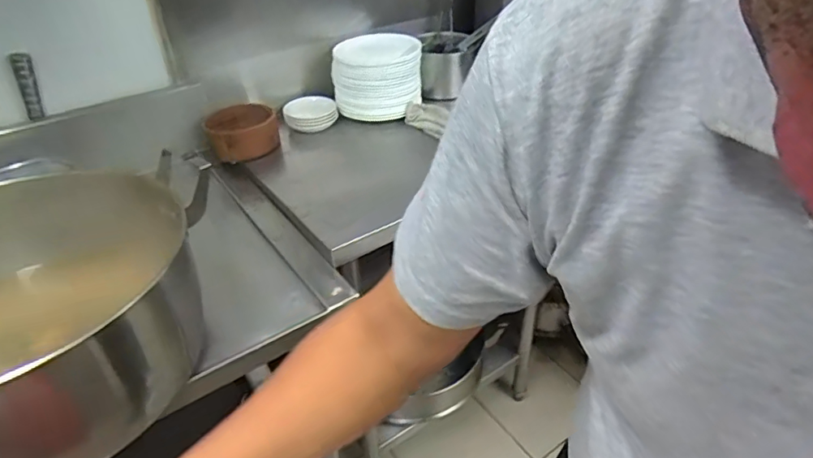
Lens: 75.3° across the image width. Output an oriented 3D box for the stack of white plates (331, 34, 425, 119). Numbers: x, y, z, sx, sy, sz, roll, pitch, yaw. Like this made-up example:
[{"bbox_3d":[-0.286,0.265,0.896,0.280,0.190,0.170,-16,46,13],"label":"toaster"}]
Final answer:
[{"bbox_3d":[-0.071,-0.351,1.197,0.202,0.143,0.161,-4,37,-4],"label":"stack of white plates"}]

